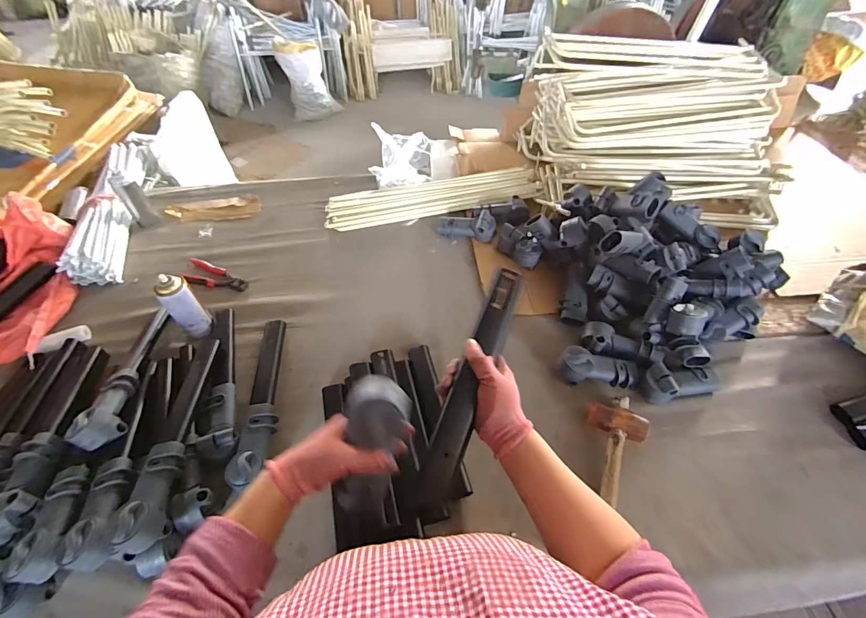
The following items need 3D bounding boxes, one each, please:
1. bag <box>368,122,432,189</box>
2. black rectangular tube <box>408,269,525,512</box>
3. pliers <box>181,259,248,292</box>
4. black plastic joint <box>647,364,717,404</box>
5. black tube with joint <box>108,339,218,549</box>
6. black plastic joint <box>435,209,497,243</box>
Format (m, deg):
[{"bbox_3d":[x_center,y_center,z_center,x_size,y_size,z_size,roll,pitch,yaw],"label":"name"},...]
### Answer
[{"bbox_3d":[-0.098,-0.480,1.262,0.212,0.176,0.135,1,51,1],"label":"bag"},{"bbox_3d":[0.050,0.101,0.527,0.043,0.017,0.338,19,75,13],"label":"black rectangular tube"},{"bbox_3d":[-0.589,-0.085,1.064,0.194,0.018,0.082,17,53,13],"label":"pliers"},{"bbox_3d":[0.512,0.150,0.819,0.165,0.057,0.067,-9,52,-7],"label":"black plastic joint"},{"bbox_3d":[-0.479,0.204,0.736,0.069,0.061,0.419,-4,45,-9],"label":"black tube with joint"},{"bbox_3d":[0.095,-0.233,1.121,0.165,0.066,0.062,3,43,17],"label":"black plastic joint"}]

